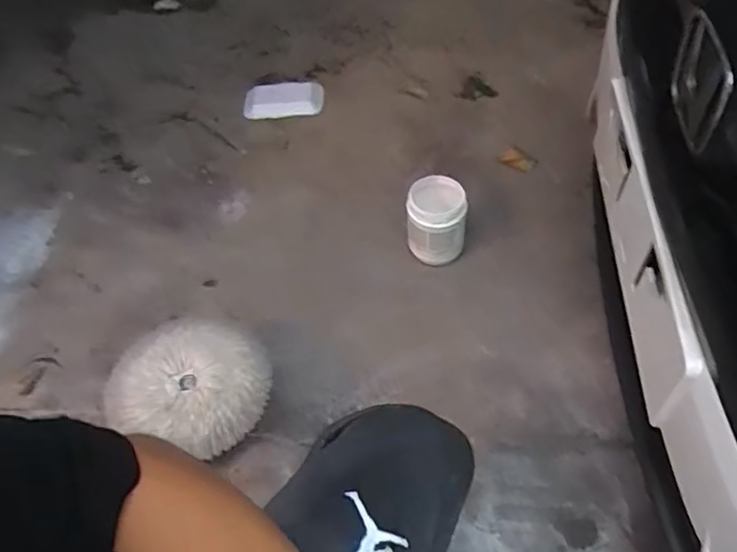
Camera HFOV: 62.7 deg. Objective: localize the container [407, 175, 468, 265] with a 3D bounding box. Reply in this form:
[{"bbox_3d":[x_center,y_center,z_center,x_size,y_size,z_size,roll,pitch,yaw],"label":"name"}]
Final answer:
[{"bbox_3d":[0.118,-0.089,1.046,0.100,0.148,0.084,2,52,4],"label":"container"}]

